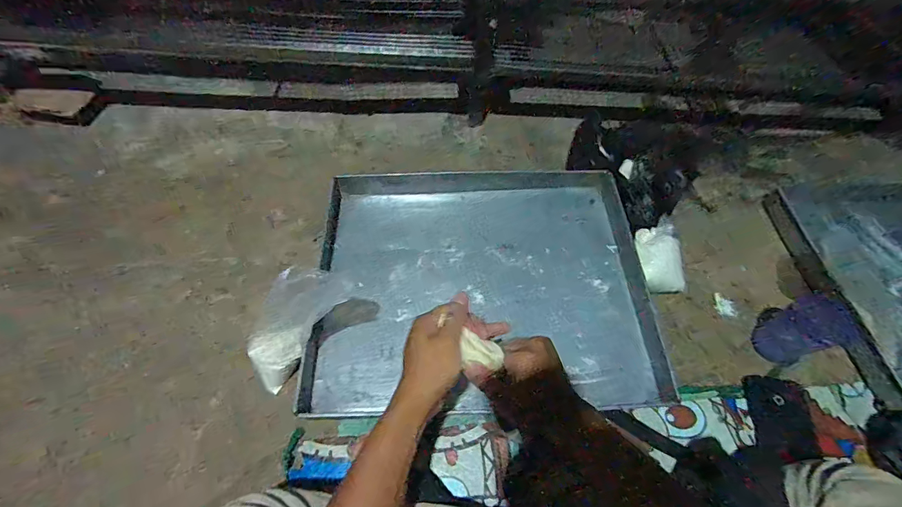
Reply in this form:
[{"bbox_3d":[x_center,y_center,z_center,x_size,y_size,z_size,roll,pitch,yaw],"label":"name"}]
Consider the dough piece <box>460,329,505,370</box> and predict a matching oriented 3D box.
[{"bbox_3d":[0.032,0.102,0.421,0.040,0.010,0.033,12,59,5],"label":"dough piece"}]

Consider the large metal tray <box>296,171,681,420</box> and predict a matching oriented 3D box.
[{"bbox_3d":[0.049,0.030,0.665,0.518,0.054,0.429,-2,59,-3],"label":"large metal tray"}]

